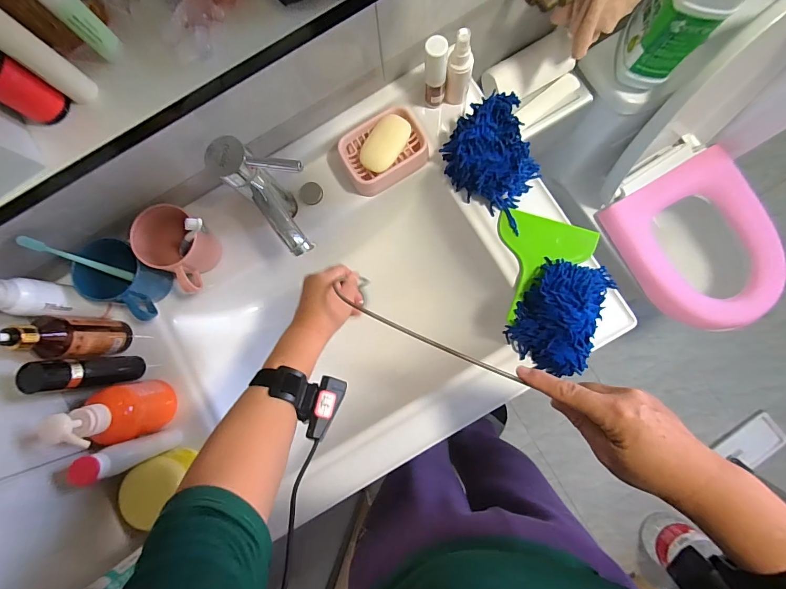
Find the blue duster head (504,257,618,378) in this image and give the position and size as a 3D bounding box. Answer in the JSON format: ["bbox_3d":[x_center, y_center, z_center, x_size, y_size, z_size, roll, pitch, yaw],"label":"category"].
[{"bbox_3d":[0.233,0.027,0.501,0.112,0.049,0.158,25,86,6],"label":"blue duster head"}]

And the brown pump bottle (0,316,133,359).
[{"bbox_3d":[-0.419,0.057,0.471,0.044,0.180,0.054,5,84,4],"label":"brown pump bottle"}]

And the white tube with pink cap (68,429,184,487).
[{"bbox_3d":[-0.324,0.198,0.461,0.039,0.129,0.031,-24,83,0],"label":"white tube with pink cap"}]

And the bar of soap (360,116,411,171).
[{"bbox_3d":[-0.013,-0.218,0.533,0.050,0.018,0.082,36,87,6],"label":"bar of soap"}]

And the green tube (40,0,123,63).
[{"bbox_3d":[-0.192,-0.170,0.224,0.015,0.056,0.013,-43,83,-2],"label":"green tube"}]

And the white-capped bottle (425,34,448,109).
[{"bbox_3d":[0.059,-0.303,0.510,0.032,0.108,0.026,1,84,3],"label":"white-capped bottle"}]

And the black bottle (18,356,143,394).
[{"bbox_3d":[-0.398,0.103,0.492,0.039,0.164,0.039,-6,83,2],"label":"black bottle"}]

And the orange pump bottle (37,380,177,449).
[{"bbox_3d":[-0.349,0.153,0.473,0.054,0.154,0.070,-13,83,2],"label":"orange pump bottle"}]

